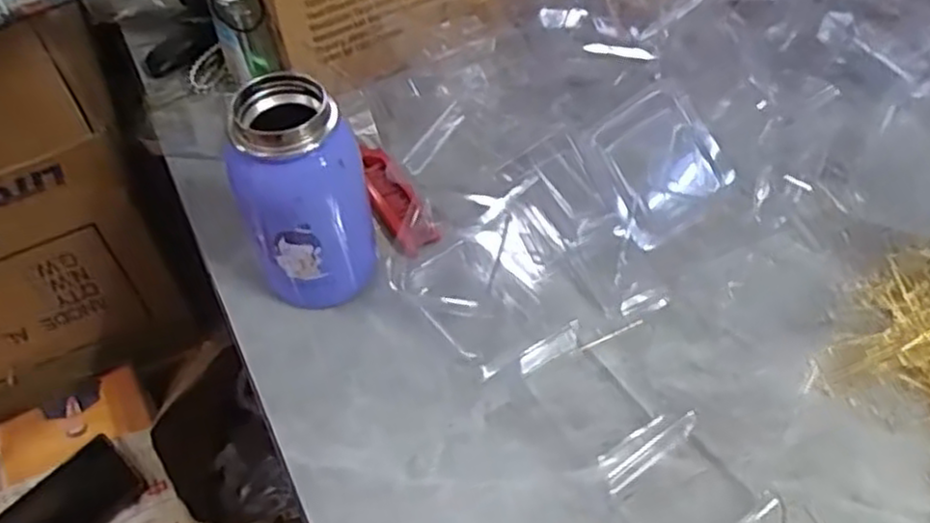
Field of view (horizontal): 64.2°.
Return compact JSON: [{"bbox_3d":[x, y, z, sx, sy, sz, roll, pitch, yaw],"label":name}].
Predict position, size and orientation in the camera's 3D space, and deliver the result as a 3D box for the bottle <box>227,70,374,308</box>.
[{"bbox_3d":[-0.096,-0.035,0.444,0.074,0.137,0.064,-8,52,-6],"label":"bottle"}]

